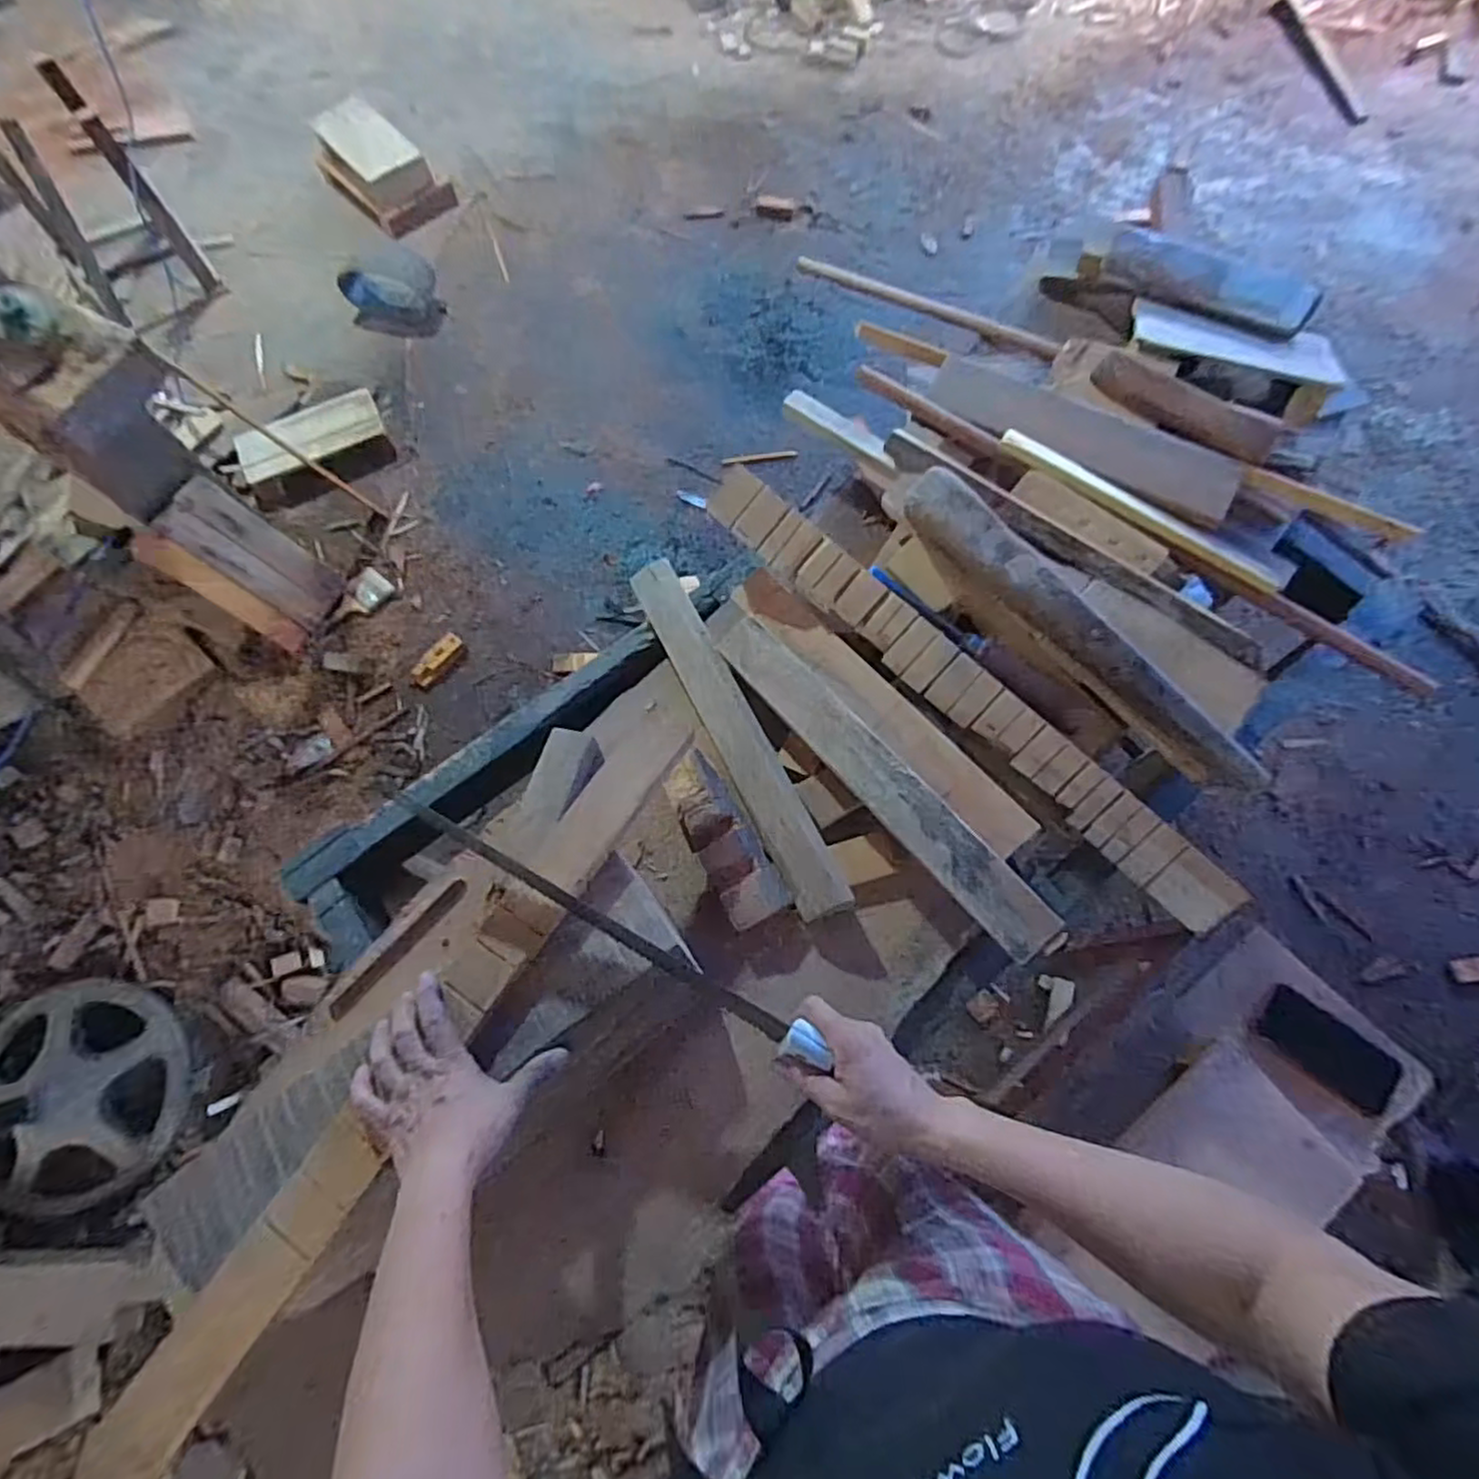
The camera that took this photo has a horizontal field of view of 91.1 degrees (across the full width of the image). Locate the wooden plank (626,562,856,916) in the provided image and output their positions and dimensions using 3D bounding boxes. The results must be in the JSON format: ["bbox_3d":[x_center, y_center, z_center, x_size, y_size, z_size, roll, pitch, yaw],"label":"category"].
[{"bbox_3d":[-0.008,-0.013,0.733,0.053,0.014,0.411,-31,70,10],"label":"wooden plank"}]

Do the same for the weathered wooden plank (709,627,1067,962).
[{"bbox_3d":[0.127,0.033,0.683,0.058,0.018,0.411,-44,69,4],"label":"weathered wooden plank"}]

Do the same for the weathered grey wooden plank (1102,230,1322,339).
[{"bbox_3d":[0.552,-0.542,0.863,0.241,0.041,0.063,27,73,12],"label":"weathered grey wooden plank"}]

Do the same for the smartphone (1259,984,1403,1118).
[{"bbox_3d":[0.673,0.354,0.826,0.150,0.009,0.072,36,75,15],"label":"smartphone"}]

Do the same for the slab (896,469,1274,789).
[{"bbox_3d":[0.320,-0.111,0.692,0.056,0.068,0.414,-42,73,-12],"label":"slab"}]

